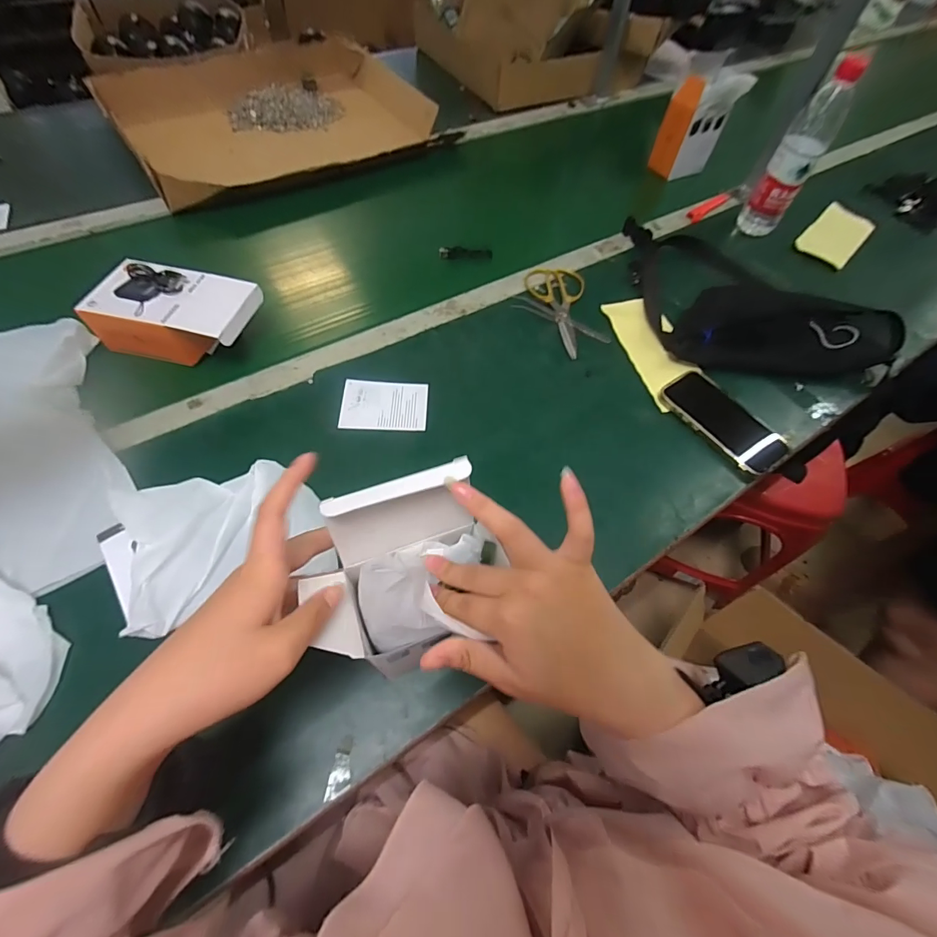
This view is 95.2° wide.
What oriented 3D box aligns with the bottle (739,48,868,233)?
[{"bbox_3d":[0.523,-0.498,0.683,0.068,0.223,0.055,31,62,14],"label":"bottle"}]

